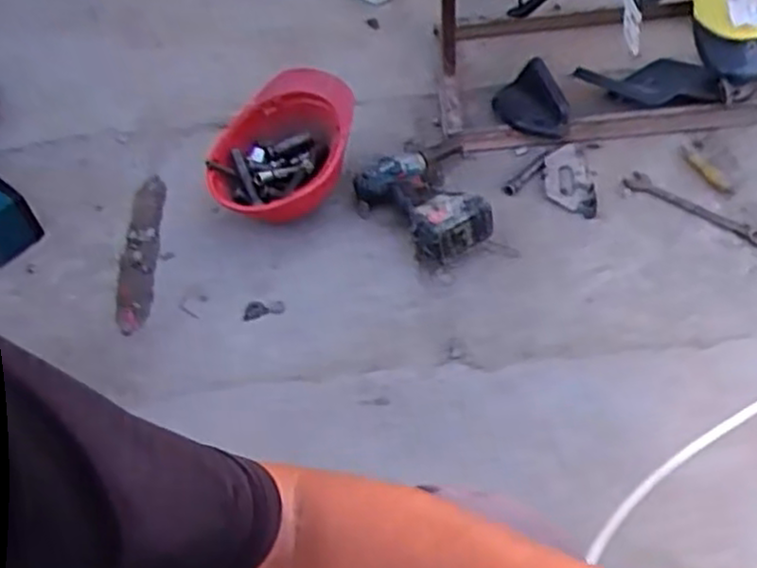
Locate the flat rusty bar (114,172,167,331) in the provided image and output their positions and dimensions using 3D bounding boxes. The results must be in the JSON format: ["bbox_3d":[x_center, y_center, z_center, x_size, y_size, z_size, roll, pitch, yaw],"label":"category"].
[{"bbox_3d":[-0.414,-0.057,1.326,0.067,0.014,0.321,-9,53,5],"label":"flat rusty bar"}]

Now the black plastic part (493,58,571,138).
[{"bbox_3d":[0.274,-0.330,1.378,0.109,0.070,0.161,-13,50,-3],"label":"black plastic part"}]

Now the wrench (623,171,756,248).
[{"bbox_3d":[0.520,-0.125,1.253,0.041,0.014,0.239,-39,56,-24],"label":"wrench"}]

